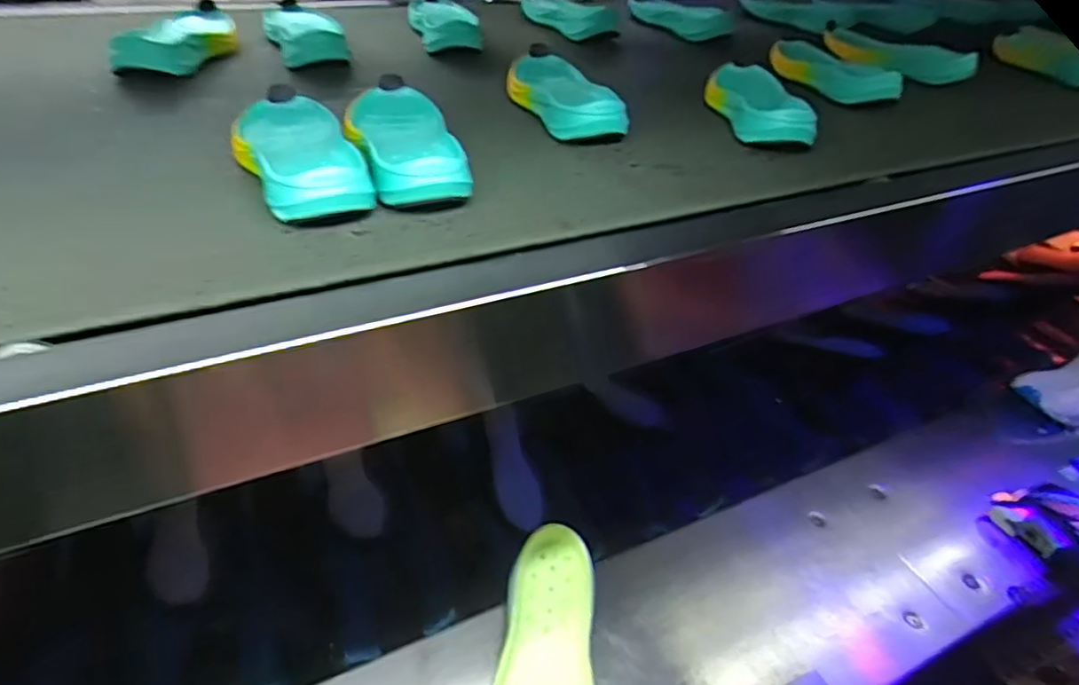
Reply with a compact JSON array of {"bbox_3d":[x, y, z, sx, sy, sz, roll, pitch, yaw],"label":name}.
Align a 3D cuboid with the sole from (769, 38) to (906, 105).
[{"bbox_3d":[0.367,-0.348,0.791,0.058,0.040,0.205,-17,48,-25],"label":"sole"}]

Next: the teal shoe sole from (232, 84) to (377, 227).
[{"bbox_3d":[-0.195,-0.160,0.495,0.083,0.033,0.206,-14,46,-21],"label":"teal shoe sole"}]

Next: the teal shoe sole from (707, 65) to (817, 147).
[{"bbox_3d":[0.230,-0.264,0.669,0.076,0.043,0.193,5,42,-3],"label":"teal shoe sole"}]

